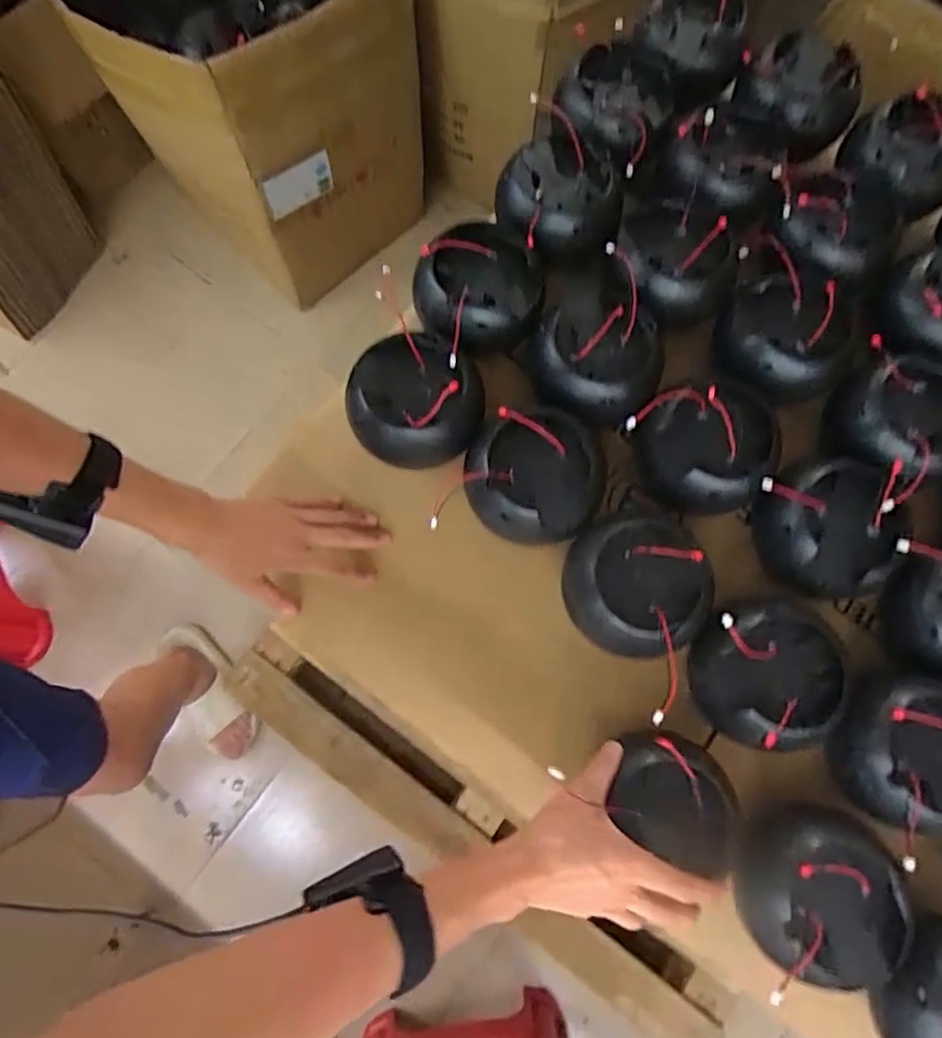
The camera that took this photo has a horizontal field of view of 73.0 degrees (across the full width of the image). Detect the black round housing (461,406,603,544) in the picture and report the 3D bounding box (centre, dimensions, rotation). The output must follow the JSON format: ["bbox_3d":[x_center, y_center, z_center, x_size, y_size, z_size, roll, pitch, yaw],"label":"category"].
[{"bbox_3d":[0.060,-0.042,0.594,0.124,0.051,0.118,0,77,-1],"label":"black round housing"}]

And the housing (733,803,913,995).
[{"bbox_3d":[0.276,0.307,0.508,0.116,0.070,0.126,0,77,-1],"label":"housing"}]

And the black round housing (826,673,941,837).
[{"bbox_3d":[0.384,0.205,0.544,0.116,0.066,0.118,0,77,-1],"label":"black round housing"}]

